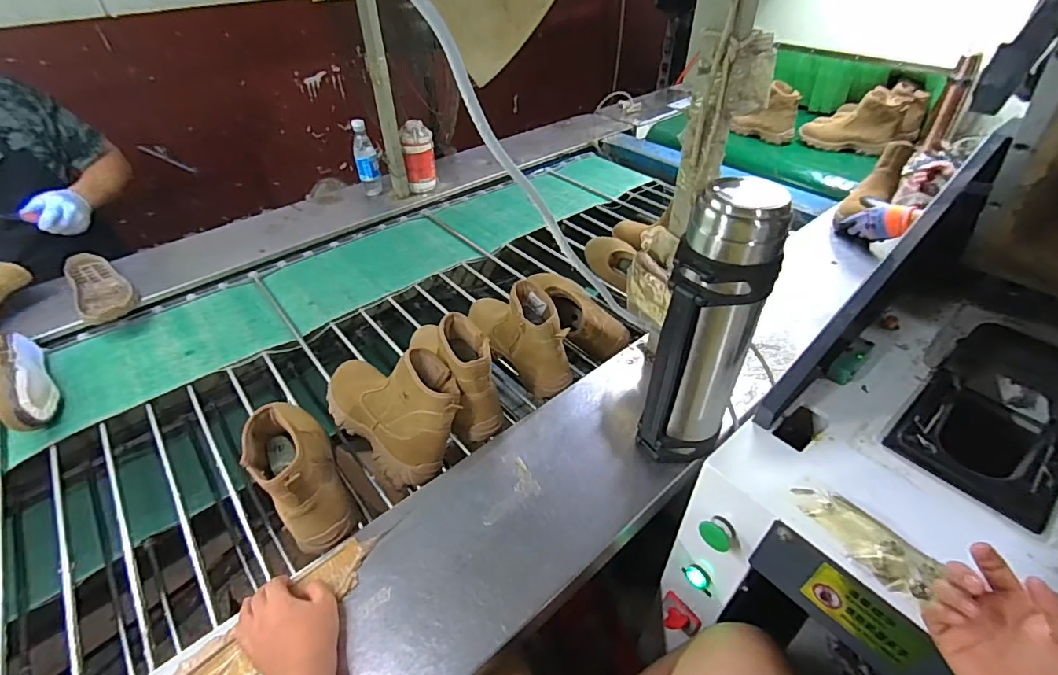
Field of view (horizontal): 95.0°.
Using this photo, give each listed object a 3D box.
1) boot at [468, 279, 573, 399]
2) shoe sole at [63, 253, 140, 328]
[{"bbox_3d":[-0.027,-0.033,0.890,0.086,0.157,0.262,-24,48,-22],"label":"boot"},{"bbox_3d":[-0.947,-0.112,1.067,0.257,0.041,0.109,32,53,30],"label":"shoe sole"}]

